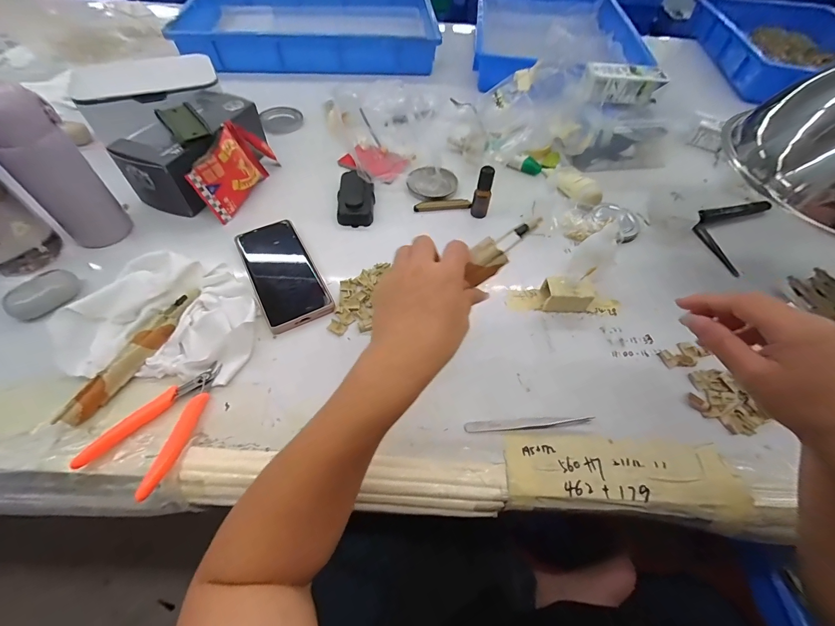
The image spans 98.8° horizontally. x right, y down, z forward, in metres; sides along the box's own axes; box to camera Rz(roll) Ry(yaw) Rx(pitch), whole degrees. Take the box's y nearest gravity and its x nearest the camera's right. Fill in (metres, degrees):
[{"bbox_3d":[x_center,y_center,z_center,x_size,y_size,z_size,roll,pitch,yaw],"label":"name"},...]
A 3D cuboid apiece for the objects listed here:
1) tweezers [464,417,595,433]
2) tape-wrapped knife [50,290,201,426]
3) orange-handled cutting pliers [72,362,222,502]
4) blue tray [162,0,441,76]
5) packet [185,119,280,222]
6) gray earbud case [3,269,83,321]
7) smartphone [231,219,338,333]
[{"bbox_3d":[0.110,0.109,0.353,0.125,0.004,0.010,-1,55,-5],"label":"tweezers"},{"bbox_3d":[-0.282,0.037,0.362,0.023,0.021,0.161,22,56,11],"label":"tape-wrapped knife"},{"bbox_3d":[-0.234,0.097,0.333,0.075,0.015,0.121,21,56,11],"label":"orange-handled cutting pliers"},{"bbox_3d":[-0.232,-0.683,0.848,0.537,0.081,0.381,-3,56,-5],"label":"blue tray"},{"bbox_3d":[-0.256,-0.206,0.504,0.036,0.075,0.143,13,55,5],"label":"packet"},{"bbox_3d":[-0.411,-0.021,0.393,0.032,0.028,0.065,31,58,17],"label":"gray earbud case"},{"bbox_3d":[-0.167,-0.054,0.441,0.075,0.015,0.166,-23,60,-19],"label":"smartphone"}]

